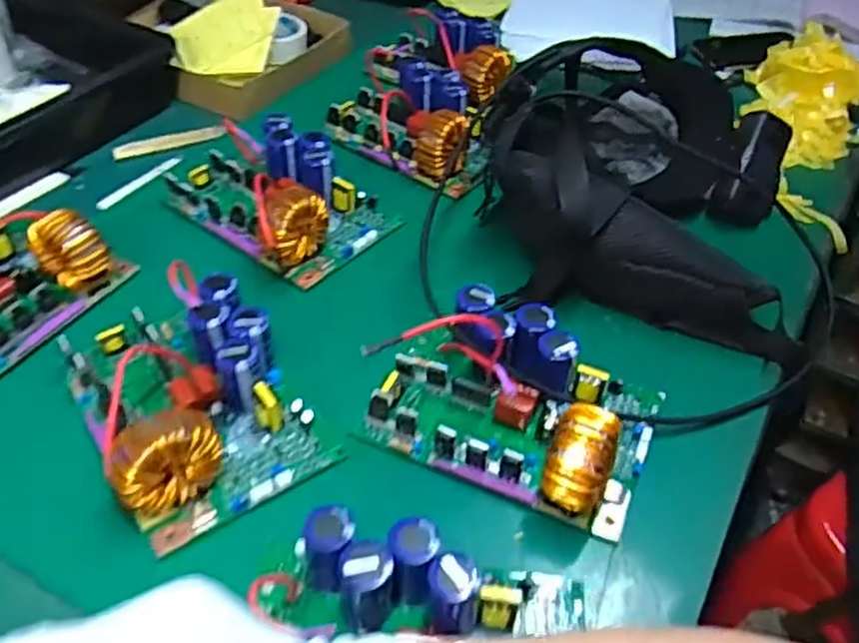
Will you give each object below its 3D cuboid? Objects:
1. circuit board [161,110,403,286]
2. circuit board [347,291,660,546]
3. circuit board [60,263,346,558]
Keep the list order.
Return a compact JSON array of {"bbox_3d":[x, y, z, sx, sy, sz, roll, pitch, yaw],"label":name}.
[{"bbox_3d":[-0.139,-0.125,0.697,0.193,0.060,0.131,33,52,25],"label":"circuit board"},{"bbox_3d":[0.064,0.050,0.534,0.189,0.058,0.137,20,48,14],"label":"circuit board"},{"bbox_3d":[-0.164,0.046,0.522,0.143,0.059,0.188,-21,51,-23],"label":"circuit board"}]

